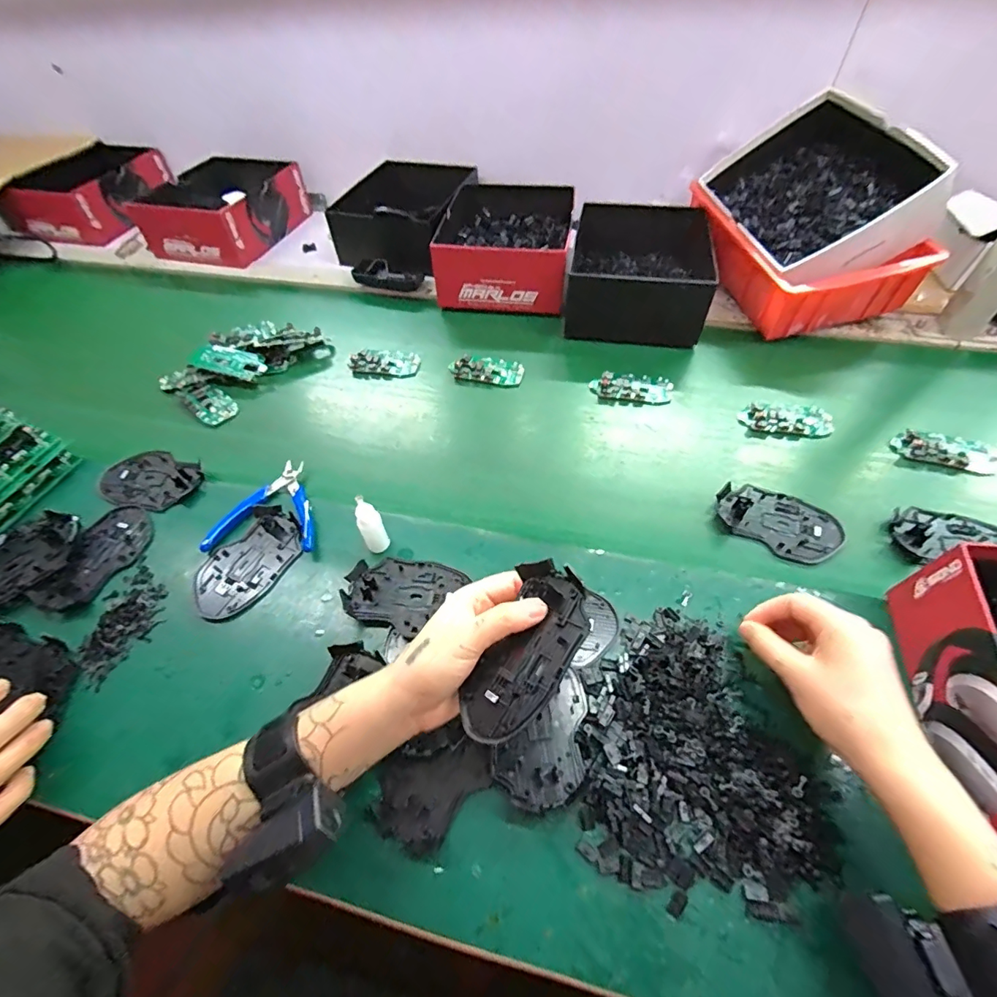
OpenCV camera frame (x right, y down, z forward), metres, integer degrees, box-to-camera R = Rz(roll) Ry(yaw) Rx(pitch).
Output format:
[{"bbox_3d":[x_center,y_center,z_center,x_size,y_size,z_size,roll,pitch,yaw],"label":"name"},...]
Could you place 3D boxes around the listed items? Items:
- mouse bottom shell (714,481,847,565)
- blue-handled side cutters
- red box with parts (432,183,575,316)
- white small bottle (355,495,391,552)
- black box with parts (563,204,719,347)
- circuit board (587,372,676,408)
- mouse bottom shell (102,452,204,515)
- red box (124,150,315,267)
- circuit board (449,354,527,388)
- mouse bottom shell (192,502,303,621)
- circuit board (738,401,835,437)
[{"bbox_3d":[0.278,0.019,0.468,0.112,0.013,0.075,30,60,22],"label":"mouse bottom shell"},{"bbox_3d":[-0.232,0.005,0.490,0.114,0.021,0.116,2,54,4],"label":"blue-handled side cutters"},{"bbox_3d":[0.013,-0.402,0.741,0.193,0.092,0.269,1,54,6],"label":"red box with parts"},{"bbox_3d":[-0.118,0.026,0.437,0.021,0.073,0.017,-22,56,-14],"label":"white small bottle"},{"bbox_3d":[0.197,-0.330,0.681,0.173,0.097,0.241,7,54,7],"label":"black box with parts"},{"bbox_3d":[0.166,-0.137,0.591,0.097,0.014,0.046,7,54,7],"label":"circuit board"},{"bbox_3d":[-0.387,-0.020,0.522,0.107,0.012,0.069,13,55,11],"label":"mouse bottom shell"},{"bbox_3d":[-0.496,-0.544,0.870,0.212,0.093,0.285,10,54,9],"label":"red box"},{"bbox_3d":[-0.015,-0.170,0.623,0.096,0.013,0.045,6,54,6],"label":"circuit board"},{"bbox_3d":[-0.242,0.062,0.455,0.076,0.013,0.113,26,59,20],"label":"mouse bottom shell"},{"bbox_3d":[0.337,-0.095,0.551,0.098,0.012,0.051,4,54,5],"label":"circuit board"}]

